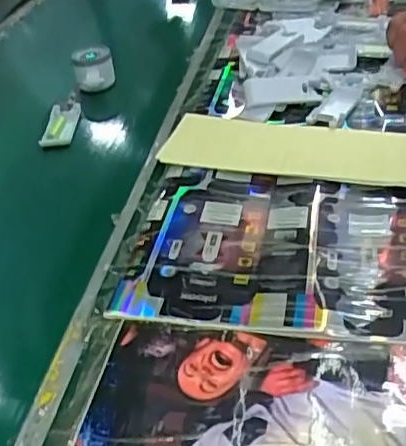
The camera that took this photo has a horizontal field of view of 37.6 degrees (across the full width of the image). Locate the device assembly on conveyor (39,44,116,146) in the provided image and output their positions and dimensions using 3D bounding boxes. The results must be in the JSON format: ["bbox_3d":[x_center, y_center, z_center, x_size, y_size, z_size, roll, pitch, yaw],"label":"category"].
[{"bbox_3d":[-0.180,-0.188,0.890,0.075,0.072,0.235,-2,37,7],"label":"device assembly on conveyor"}]

